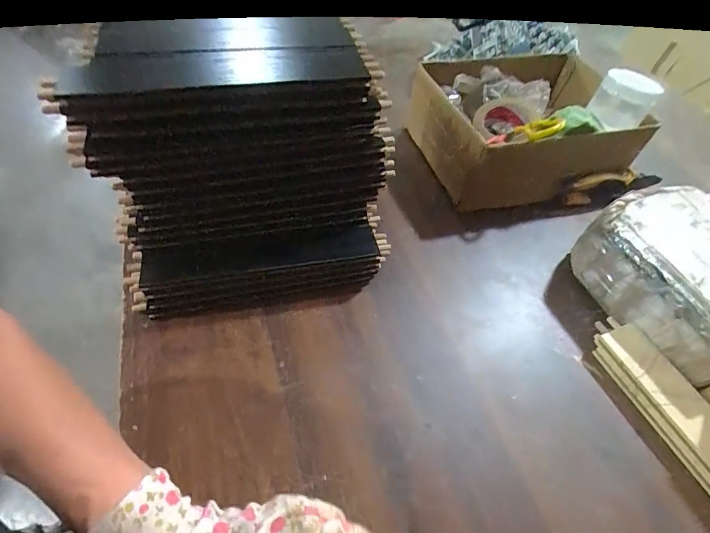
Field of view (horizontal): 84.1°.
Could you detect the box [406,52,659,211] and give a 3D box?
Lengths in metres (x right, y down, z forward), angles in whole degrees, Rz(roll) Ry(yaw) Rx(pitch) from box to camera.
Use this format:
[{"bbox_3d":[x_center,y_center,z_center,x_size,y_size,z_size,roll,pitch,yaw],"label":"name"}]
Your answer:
[{"bbox_3d":[0.264,-0.232,0.664,0.323,0.138,0.236,-11,54,-11],"label":"box"}]

